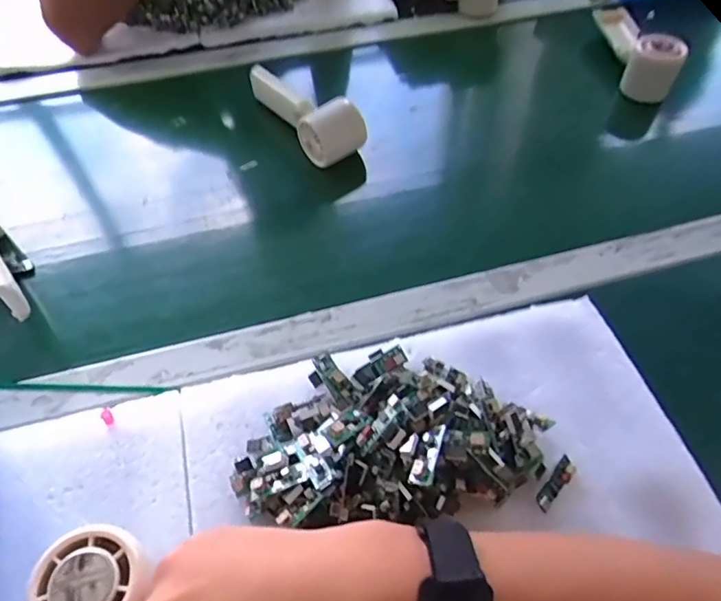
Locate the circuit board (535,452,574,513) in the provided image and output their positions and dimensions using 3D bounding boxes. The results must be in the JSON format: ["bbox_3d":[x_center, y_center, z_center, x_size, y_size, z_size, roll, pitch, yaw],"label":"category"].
[{"bbox_3d":[0.127,0.116,0.342,0.010,0.006,0.043,37,62,23],"label":"circuit board"}]

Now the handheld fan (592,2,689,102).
[{"bbox_3d":[0.349,-0.328,0.680,0.068,0.067,0.163,-4,55,-3],"label":"handheld fan"}]

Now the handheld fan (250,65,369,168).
[{"bbox_3d":[-0.057,-0.217,0.581,0.056,0.065,0.185,-29,59,-19],"label":"handheld fan"}]

